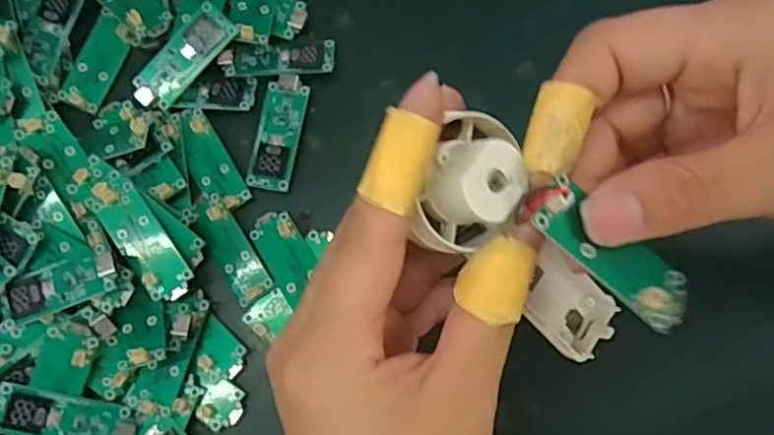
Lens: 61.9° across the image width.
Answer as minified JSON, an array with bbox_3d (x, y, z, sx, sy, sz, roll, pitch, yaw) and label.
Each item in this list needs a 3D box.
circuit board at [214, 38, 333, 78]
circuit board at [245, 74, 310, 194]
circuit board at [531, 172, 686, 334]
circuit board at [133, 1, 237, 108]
[{"bbox_3d":[-0.048,-0.069,0.285,0.050,0.005,0.016,-5,80,-1],"label":"circuit board"},{"bbox_3d":[-0.046,-0.037,0.279,0.019,0.005,0.050,10,80,2],"label":"circuit board"},{"bbox_3d":[0.062,0.010,0.171,0.050,0.004,0.019,41,68,-12],"label":"circuit board"},{"bbox_3d":[-0.088,-0.069,0.277,0.019,0.005,0.050,43,92,-6],"label":"circuit board"}]

